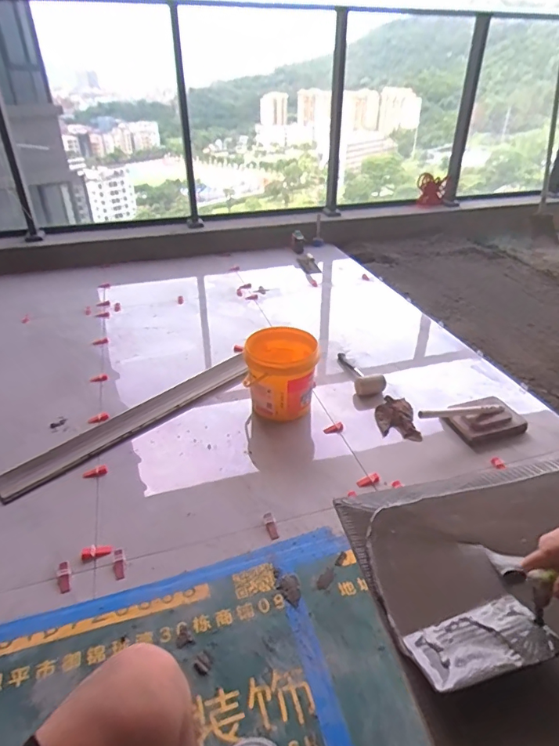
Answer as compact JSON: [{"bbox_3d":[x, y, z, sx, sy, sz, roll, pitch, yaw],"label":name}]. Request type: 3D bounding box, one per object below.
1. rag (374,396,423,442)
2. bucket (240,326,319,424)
[{"bbox_3d":[0.388,0.147,1.518,0.130,0.039,0.188,-2,34,-1],"label":"rag"},{"bbox_3d":[0.005,0.007,1.558,0.231,0.249,0.231,-1,34,0],"label":"bucket"}]

